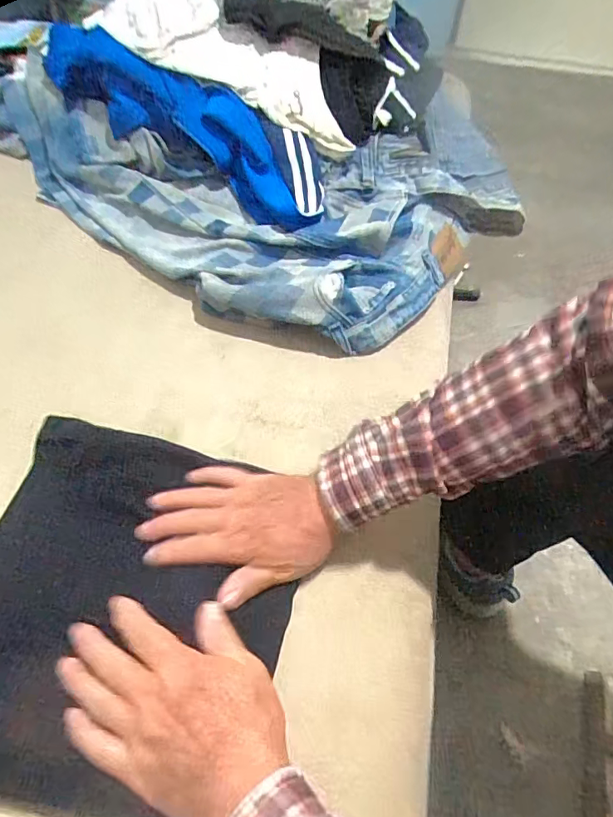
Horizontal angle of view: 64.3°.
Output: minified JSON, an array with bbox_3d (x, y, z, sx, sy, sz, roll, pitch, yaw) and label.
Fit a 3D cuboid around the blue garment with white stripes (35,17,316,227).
[{"bbox_3d":[-0.174,-0.409,0.702,0.477,0.152,0.102,27,59,16],"label":"blue garment with white stripes"}]

